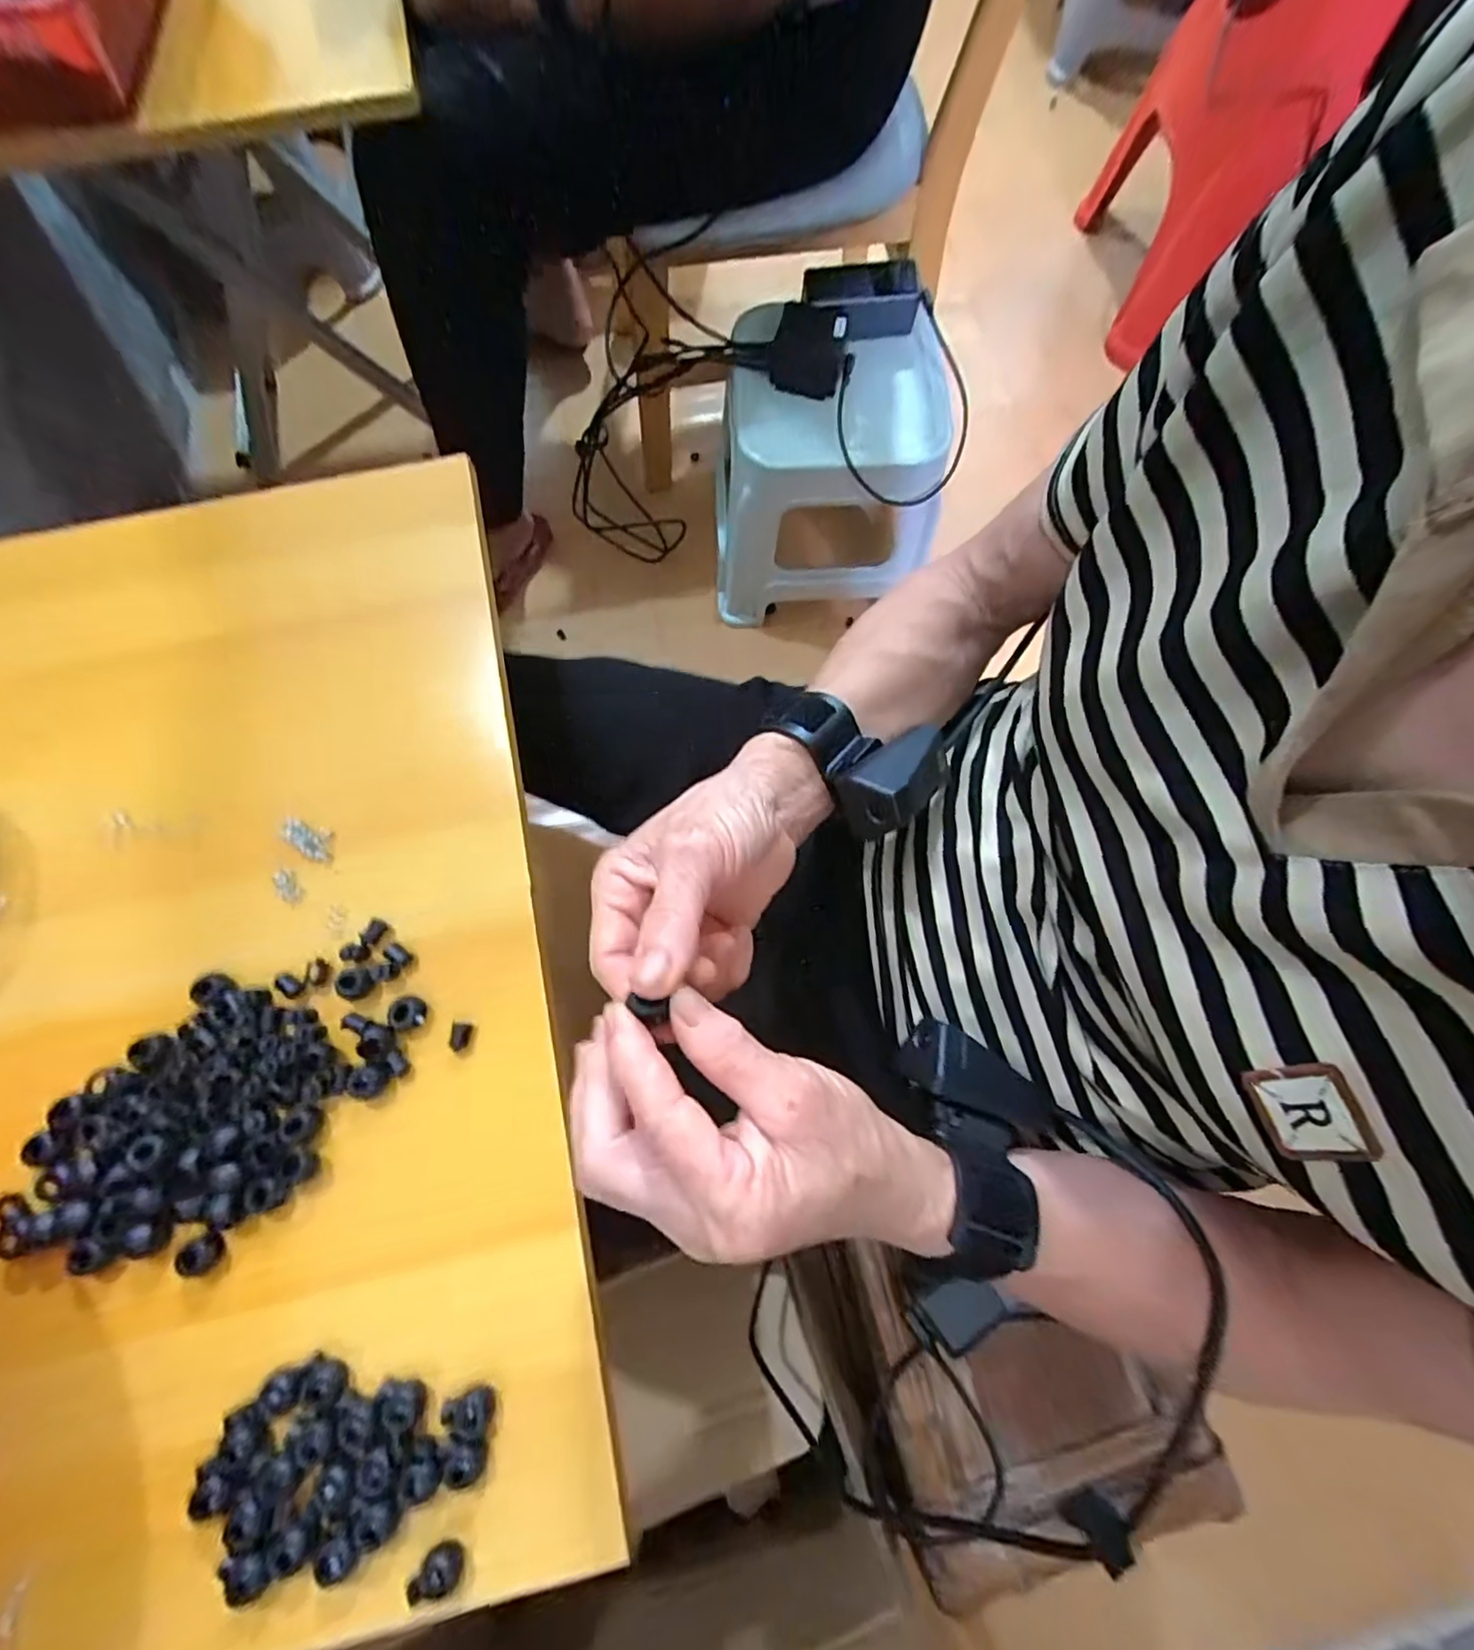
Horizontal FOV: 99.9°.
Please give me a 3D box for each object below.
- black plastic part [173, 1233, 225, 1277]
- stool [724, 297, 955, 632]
[{"bbox_3d":[-0.247,0.199,0.286,0.016,0.010,0.016,-27,76,-6],"label":"black plastic part"},{"bbox_3d":[0.106,-0.459,0.817,0.272,0.255,0.239,-3,75,0],"label":"stool"}]

